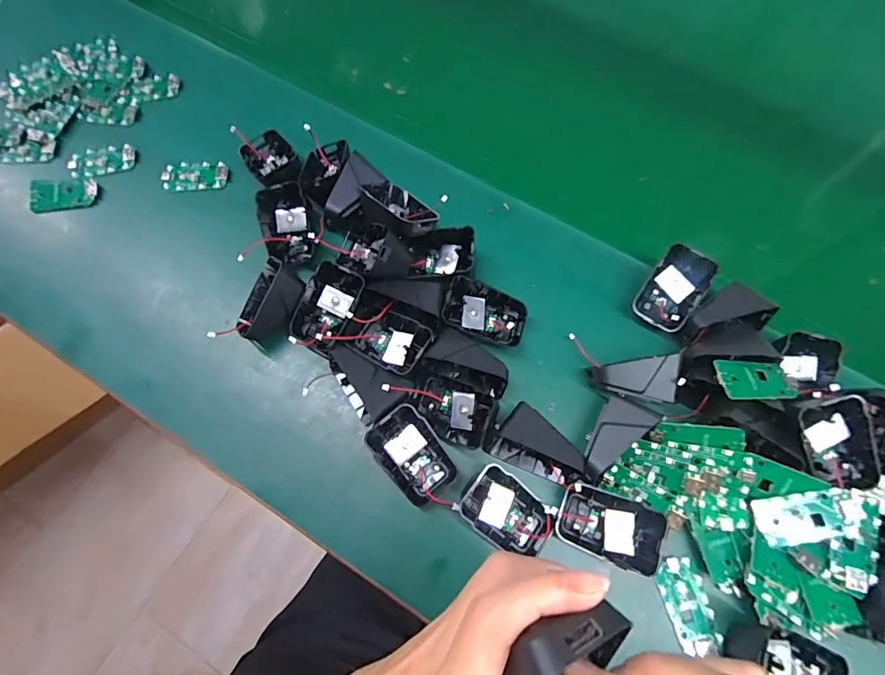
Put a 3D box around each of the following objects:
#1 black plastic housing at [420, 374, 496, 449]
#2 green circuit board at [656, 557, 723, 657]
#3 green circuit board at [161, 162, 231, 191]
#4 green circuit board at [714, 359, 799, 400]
[{"bbox_3d":[0.010,0.058,0.366,0.061,0.026,0.044,20,71,7],"label":"black plastic housing"},{"bbox_3d":[0.176,0.192,0.332,0.031,0.004,0.060,-13,70,-4],"label":"green circuit board"},{"bbox_3d":[-0.244,-0.159,0.460,0.062,0.007,0.030,-2,70,0],"label":"green circuit board"},{"bbox_3d":[0.235,0.032,0.351,0.058,0.005,0.033,1,58,-10],"label":"green circuit board"}]

